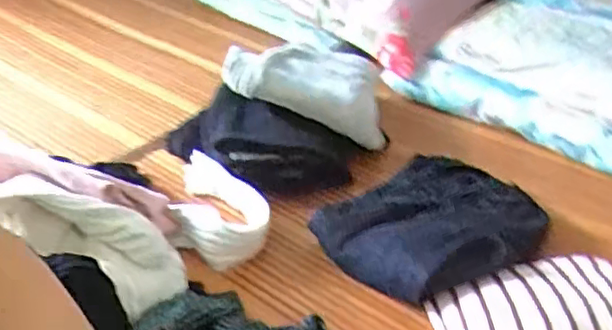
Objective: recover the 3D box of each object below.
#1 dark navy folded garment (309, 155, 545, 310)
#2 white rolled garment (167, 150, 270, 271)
[{"bbox_3d":[0.179,0.072,0.839,0.295,0.075,0.243,-24,42,-33],"label":"dark navy folded garment"},{"bbox_3d":[-0.116,0.065,0.856,0.130,0.066,0.181,2,34,-1],"label":"white rolled garment"}]

